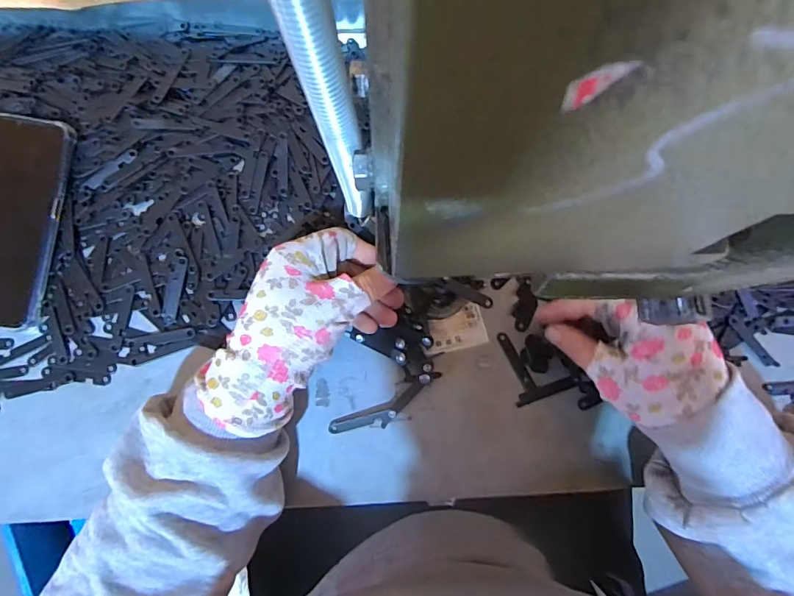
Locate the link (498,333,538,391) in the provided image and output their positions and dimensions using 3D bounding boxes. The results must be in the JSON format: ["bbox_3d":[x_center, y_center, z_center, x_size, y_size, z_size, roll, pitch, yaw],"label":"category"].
[{"bbox_3d":[0.093,0.049,0.360,0.009,0.004,0.049,-27,81,-6],"label":"link"}]

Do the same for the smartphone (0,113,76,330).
[{"bbox_3d":[-0.304,-0.059,0.354,0.078,0.011,0.161,9,90,-8],"label":"smartphone"}]

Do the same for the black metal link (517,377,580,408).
[{"bbox_3d":[0.116,0.071,0.353,0.050,0.004,0.009,-19,81,-5],"label":"black metal link"}]

